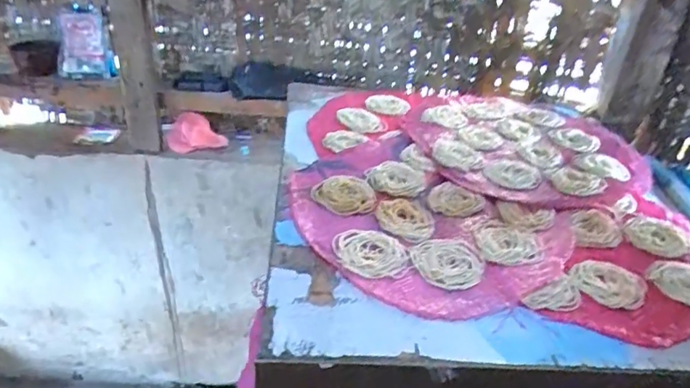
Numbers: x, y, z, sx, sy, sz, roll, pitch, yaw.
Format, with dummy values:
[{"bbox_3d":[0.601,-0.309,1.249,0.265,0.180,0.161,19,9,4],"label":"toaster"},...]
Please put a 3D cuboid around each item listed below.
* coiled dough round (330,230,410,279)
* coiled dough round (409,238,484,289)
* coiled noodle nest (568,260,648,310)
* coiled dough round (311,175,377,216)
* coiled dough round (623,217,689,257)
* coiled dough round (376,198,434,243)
[{"bbox_3d":[0.029,0.062,0.585,0.080,0.012,0.077,4,34,-3],"label":"coiled dough round"},{"bbox_3d":[0.112,0.074,0.582,0.077,0.005,0.072,4,34,-3],"label":"coiled dough round"},{"bbox_3d":[0.288,0.095,0.585,0.078,0.007,0.065,16,35,15],"label":"coiled noodle nest"},{"bbox_3d":[0.002,0.002,0.675,0.079,0.011,0.073,4,34,-3],"label":"coiled dough round"},{"bbox_3d":[0.385,0.050,0.657,0.073,0.004,0.068,4,34,-3],"label":"coiled dough round"},{"bbox_3d":[0.073,0.029,0.646,0.070,0.005,0.082,9,34,4],"label":"coiled dough round"}]

